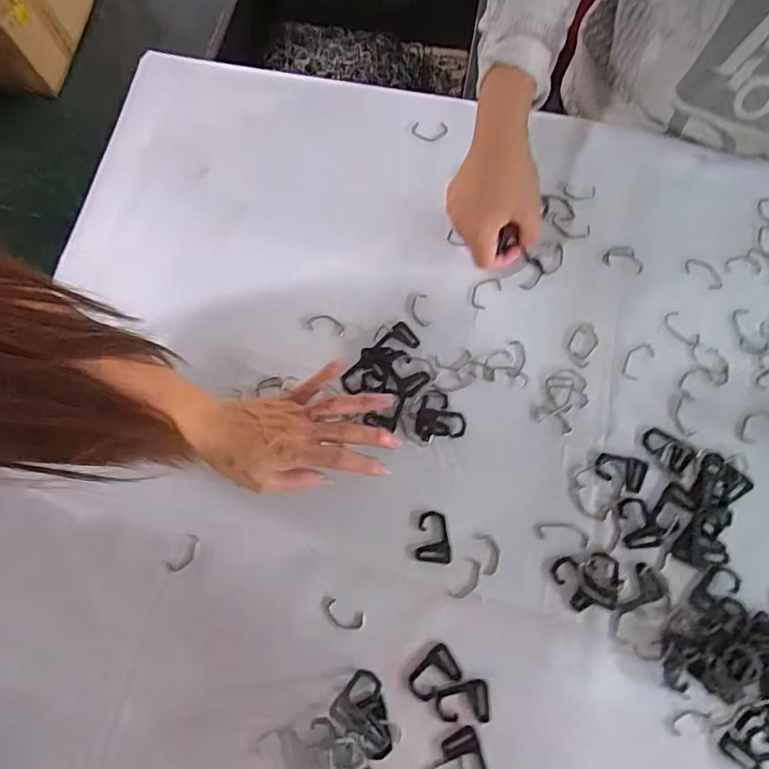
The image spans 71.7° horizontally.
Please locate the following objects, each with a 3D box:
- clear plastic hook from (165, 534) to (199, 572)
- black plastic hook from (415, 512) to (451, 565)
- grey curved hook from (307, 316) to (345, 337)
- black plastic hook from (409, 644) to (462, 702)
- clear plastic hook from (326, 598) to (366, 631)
[{"bbox_3d":[-0.169,0.143,0.449,0.016,0.004,0.033,31,78,10],"label":"clear plastic hook"},{"bbox_3d":[0.043,0.129,0.450,0.029,0.004,0.041,6,75,4],"label":"black plastic hook"},{"bbox_3d":[-0.055,-0.057,0.503,0.037,0.004,0.018,12,75,5],"label":"grey curved hook"},{"bbox_3d":[0.038,0.229,0.421,0.041,0.004,0.029,-31,76,-6],"label":"black plastic hook"},{"bbox_3d":[-0.032,0.190,0.434,0.034,0.004,0.018,23,76,8],"label":"clear plastic hook"}]

